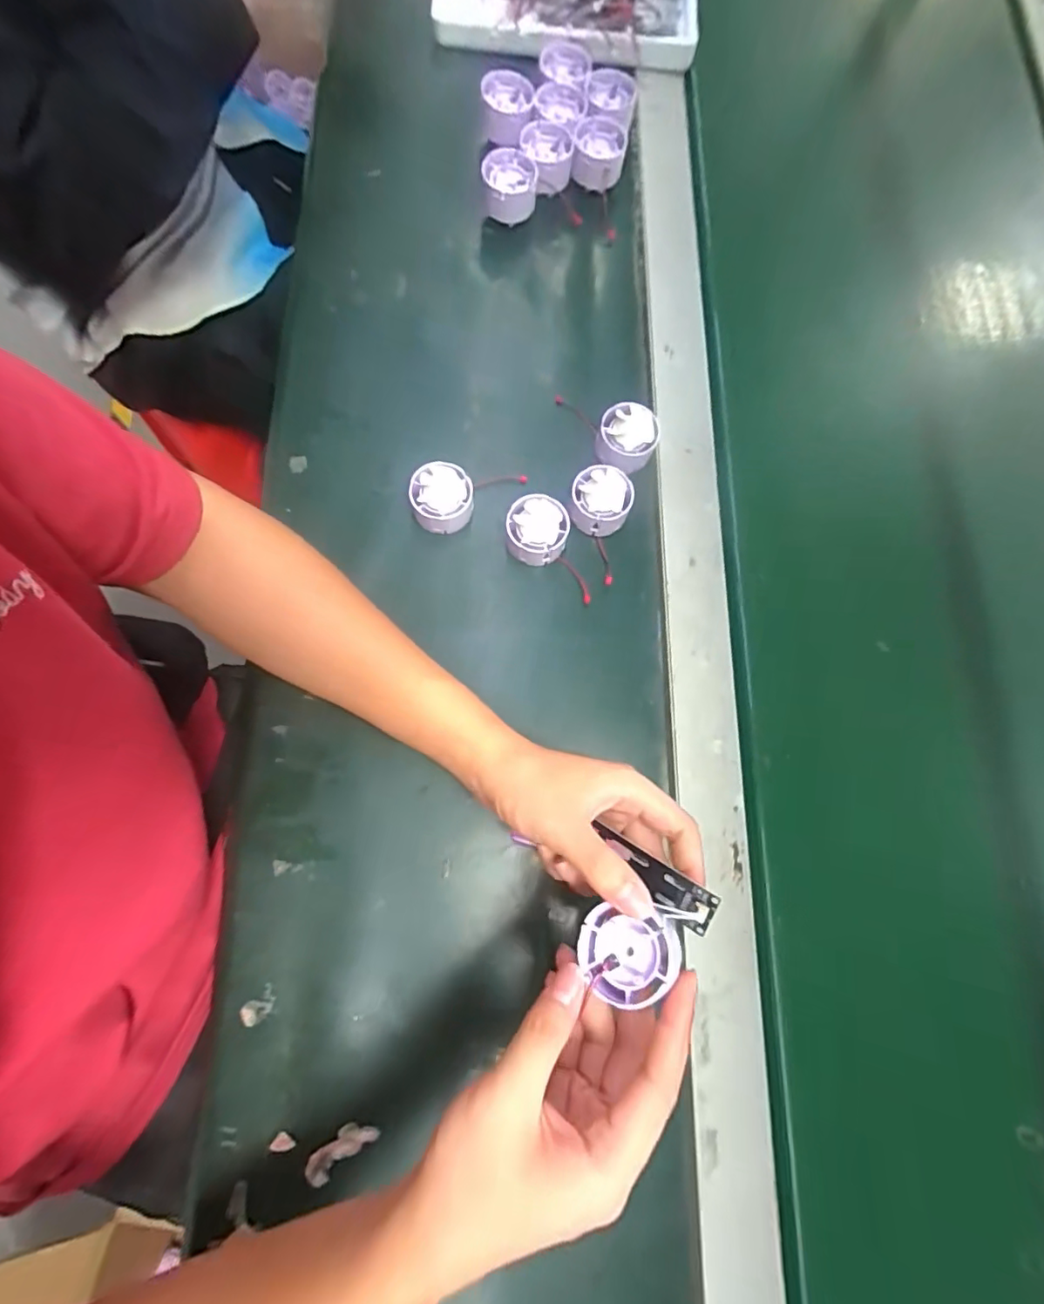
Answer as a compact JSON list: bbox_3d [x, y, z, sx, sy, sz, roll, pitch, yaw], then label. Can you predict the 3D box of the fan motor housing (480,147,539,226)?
[{"bbox_3d":[-0.010,-0.401,0.480,0.048,0.039,0.047,5,76,-3],"label":"fan motor housing"}]

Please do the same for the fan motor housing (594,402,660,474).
[{"bbox_3d":[0.084,-0.170,0.439,0.046,0.029,0.043,1,77,-4],"label":"fan motor housing"}]

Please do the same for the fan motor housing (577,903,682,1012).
[{"bbox_3d":[0.053,0.151,0.273,0.048,0.016,0.038,1,66,13],"label":"fan motor housing"}]

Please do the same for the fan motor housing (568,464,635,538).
[{"bbox_3d":[0.061,-0.118,0.423,0.045,0.027,0.046,11,76,-2],"label":"fan motor housing"}]

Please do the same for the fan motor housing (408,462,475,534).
[{"bbox_3d":[-0.060,-0.116,0.418,0.045,0.029,0.043,-5,77,-6],"label":"fan motor housing"}]

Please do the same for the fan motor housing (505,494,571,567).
[{"bbox_3d":[0.012,-0.092,0.418,0.045,0.030,0.045,9,76,-2],"label":"fan motor housing"}]

